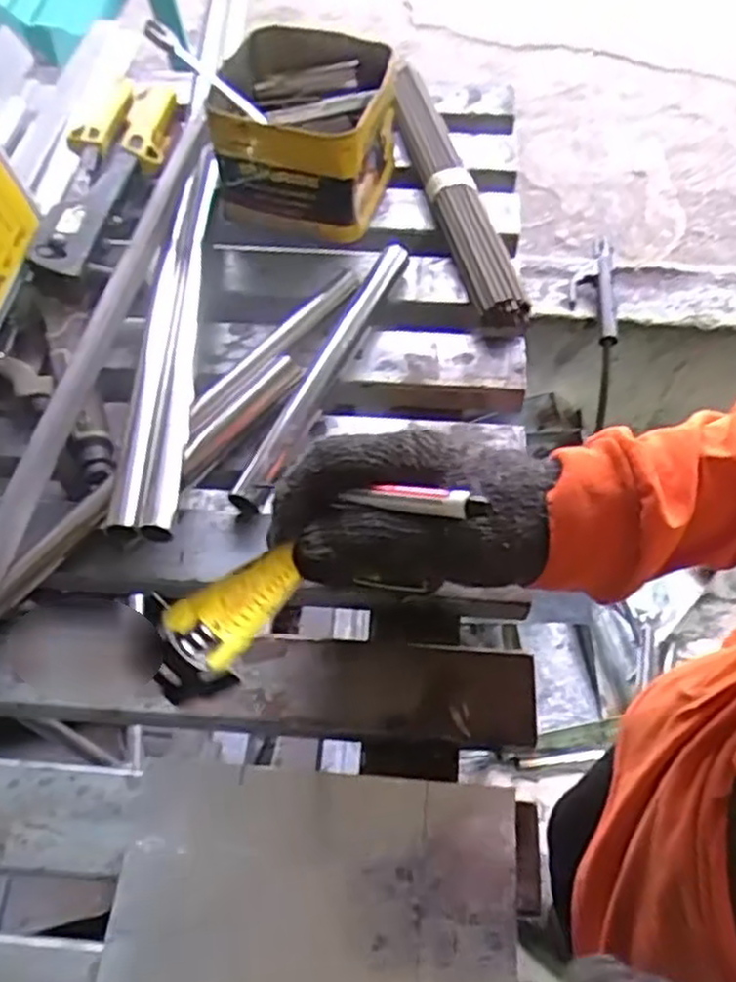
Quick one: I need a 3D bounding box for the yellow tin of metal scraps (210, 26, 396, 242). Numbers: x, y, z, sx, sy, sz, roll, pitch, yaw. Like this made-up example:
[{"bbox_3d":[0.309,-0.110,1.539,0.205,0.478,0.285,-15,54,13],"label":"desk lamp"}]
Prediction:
[{"bbox_3d":[-0.047,-0.265,0.578,0.114,0.092,0.117,0,58,1],"label":"yellow tin of metal scraps"}]

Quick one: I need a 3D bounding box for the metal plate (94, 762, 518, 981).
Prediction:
[{"bbox_3d":[-0.027,0.205,0.345,0.182,0.008,0.148,4,61,2],"label":"metal plate"}]

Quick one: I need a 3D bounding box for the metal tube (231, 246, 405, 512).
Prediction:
[{"bbox_3d":[-0.025,-0.083,0.512,0.020,0.022,0.233,20,61,11],"label":"metal tube"}]

